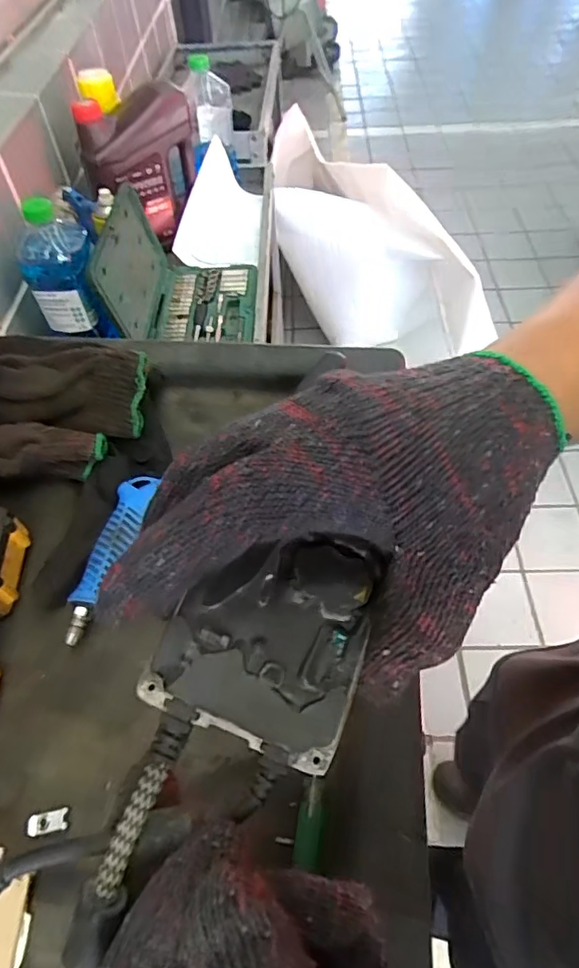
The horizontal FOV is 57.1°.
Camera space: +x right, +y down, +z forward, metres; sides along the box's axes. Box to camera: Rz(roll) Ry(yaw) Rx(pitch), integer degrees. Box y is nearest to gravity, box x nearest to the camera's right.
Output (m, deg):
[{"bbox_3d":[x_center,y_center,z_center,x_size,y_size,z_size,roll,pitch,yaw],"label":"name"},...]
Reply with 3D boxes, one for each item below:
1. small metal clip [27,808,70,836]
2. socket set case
[{"bbox_3d":[-0.150,0.209,0.330,0.023,0.004,0.012,-11,55,-5],"label":"small metal clip"},{"bbox_3d":[-0.182,-0.365,0.922,0.233,0.162,0.287,-4,55,0],"label":"socket set case"}]

